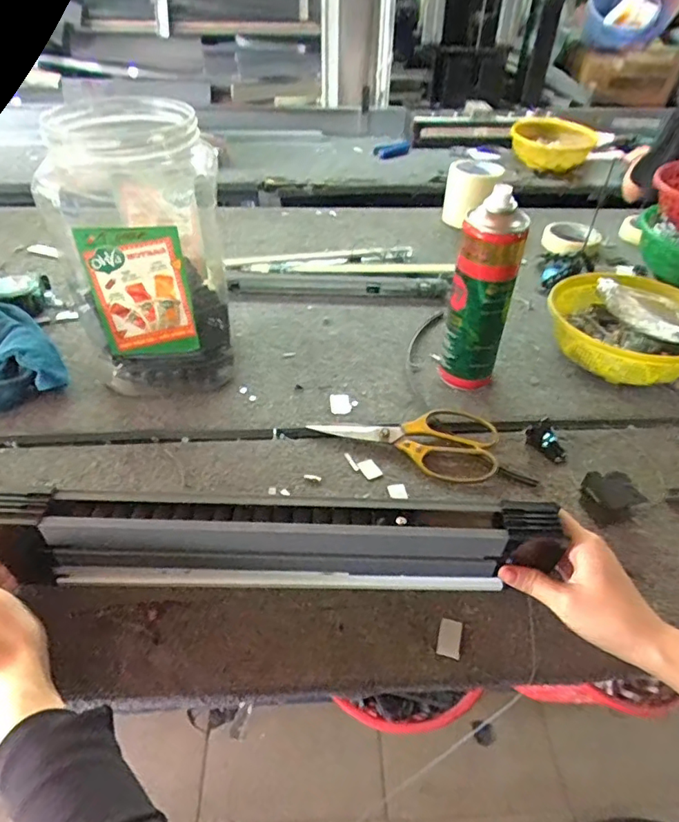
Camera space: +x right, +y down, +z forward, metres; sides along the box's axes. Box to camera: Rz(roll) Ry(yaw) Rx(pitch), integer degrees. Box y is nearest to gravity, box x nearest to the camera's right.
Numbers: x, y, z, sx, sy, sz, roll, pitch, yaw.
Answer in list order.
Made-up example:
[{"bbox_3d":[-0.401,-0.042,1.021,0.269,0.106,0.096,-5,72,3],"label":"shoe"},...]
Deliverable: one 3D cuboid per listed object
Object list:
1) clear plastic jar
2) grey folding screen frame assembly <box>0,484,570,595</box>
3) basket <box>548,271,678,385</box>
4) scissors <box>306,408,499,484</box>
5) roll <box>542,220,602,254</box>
[{"bbox_3d":[-0.205,-0.168,0.596,0.154,0.267,0.169,-3,43,-5],"label":"clear plastic jar"},{"bbox_3d":[-0.047,0.106,0.426,0.424,0.088,0.042,1,43,-1],"label":"grey folding screen frame assembly"},{"bbox_3d":[0.356,-0.098,0.675,0.187,0.073,0.167,25,48,23],"label":"basket"},{"bbox_3d":[0.071,0.029,0.573,0.194,0.019,0.089,7,43,5],"label":"scissors"},{"bbox_3d":[0.398,-0.307,0.944,0.091,0.032,0.096,1,43,-1],"label":"roll"}]

